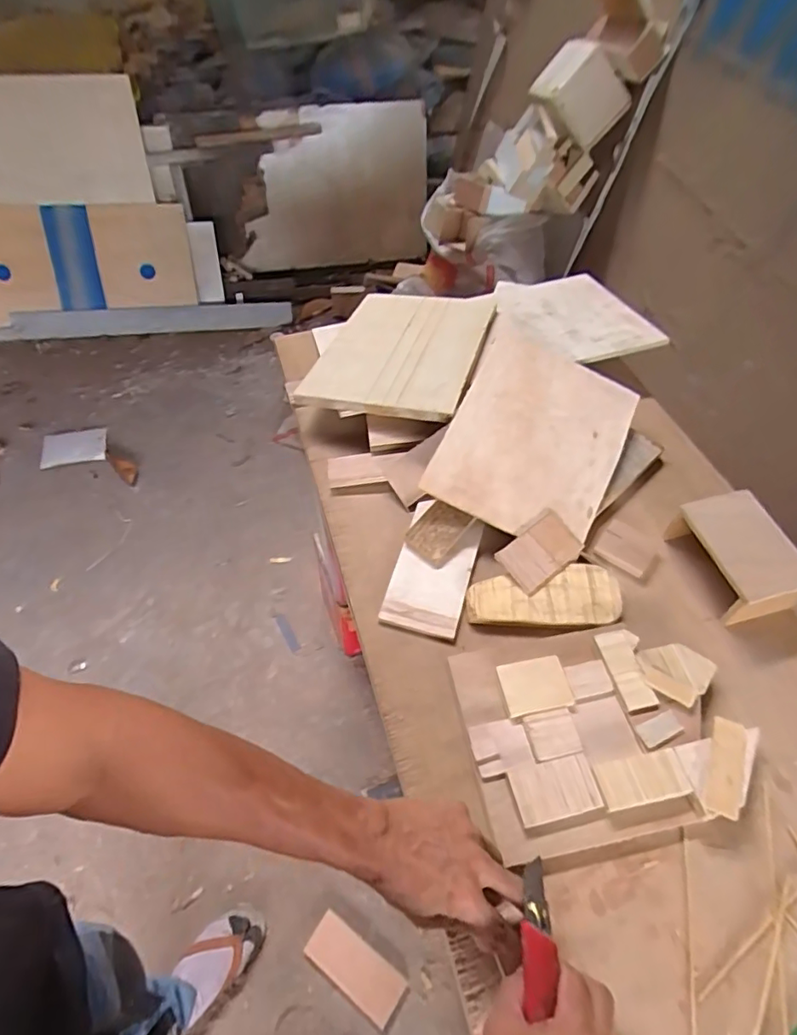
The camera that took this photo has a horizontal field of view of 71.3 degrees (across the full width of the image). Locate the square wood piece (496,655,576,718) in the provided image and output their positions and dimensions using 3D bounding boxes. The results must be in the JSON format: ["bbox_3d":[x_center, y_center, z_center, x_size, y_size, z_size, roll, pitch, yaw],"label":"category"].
[{"bbox_3d":[0.137,0.171,0.562,0.067,0.012,0.053,-8,53,-7],"label":"square wood piece"}]

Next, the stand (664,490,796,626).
[{"bbox_3d":[0.385,0.044,0.632,0.086,0.070,0.131,-12,54,-10],"label":"stand"}]

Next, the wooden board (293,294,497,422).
[{"bbox_3d":[0.005,-0.264,0.854,0.240,0.027,0.328,8,49,16],"label":"wooden board"}]

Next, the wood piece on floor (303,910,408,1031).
[{"bbox_3d":[-0.085,0.871,1.072,0.195,0.016,0.083,30,57,20],"label":"wood piece on floor"}]

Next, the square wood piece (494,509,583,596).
[{"bbox_3d":[0.166,0.039,0.652,0.096,0.004,0.063,-37,77,-18],"label":"square wood piece"}]

